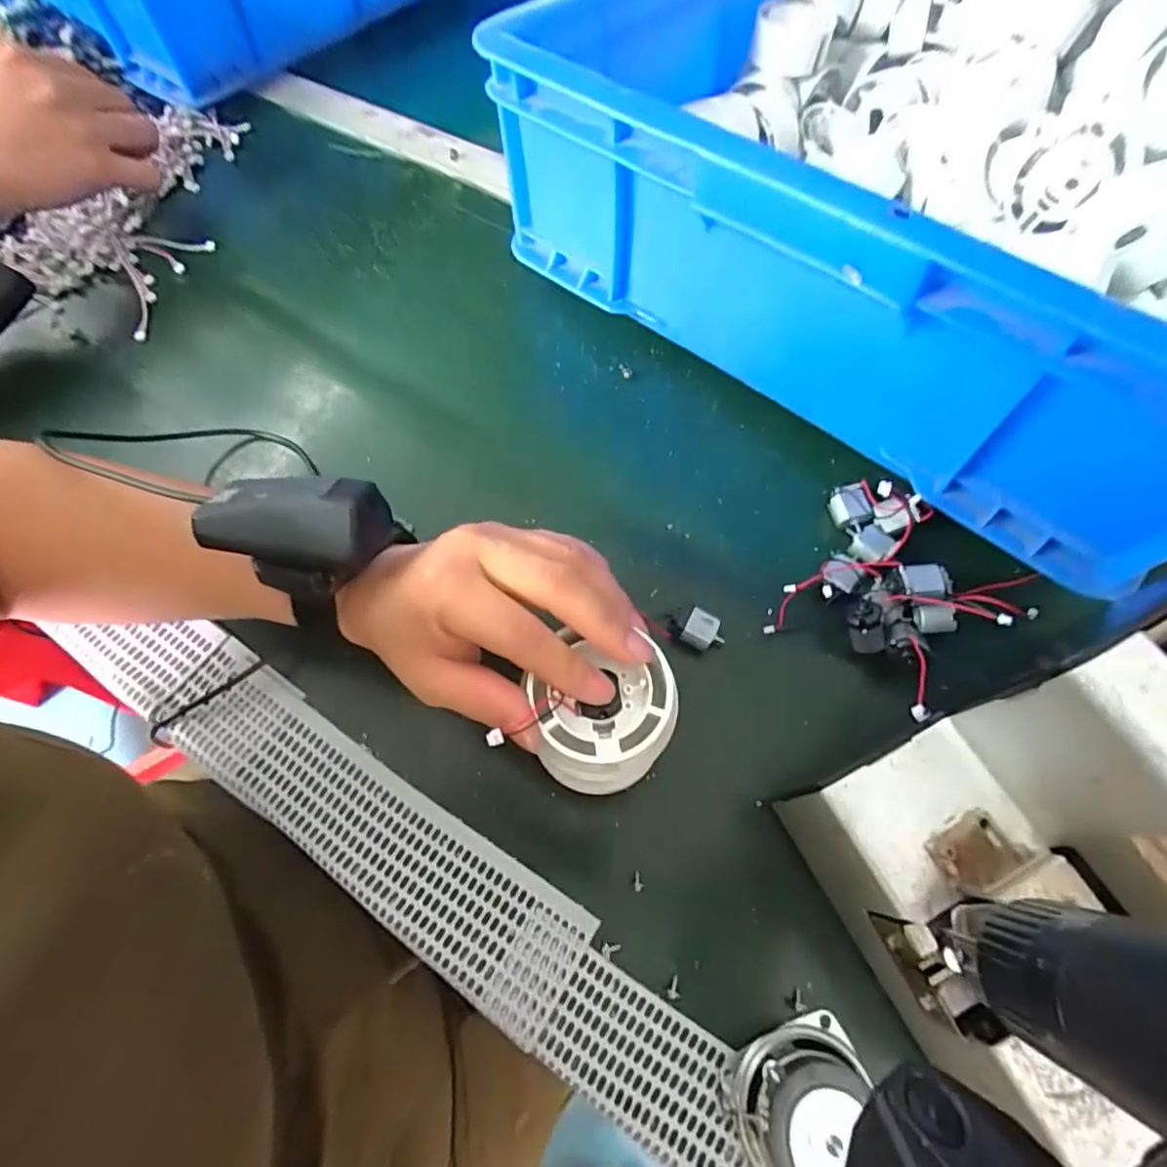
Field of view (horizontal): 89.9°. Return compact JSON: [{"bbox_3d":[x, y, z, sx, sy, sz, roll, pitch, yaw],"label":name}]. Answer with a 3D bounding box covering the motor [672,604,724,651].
[{"bbox_3d":[0.059,0.024,0.303,0.026,0.014,0.018,21,66,11],"label":"motor"}]

